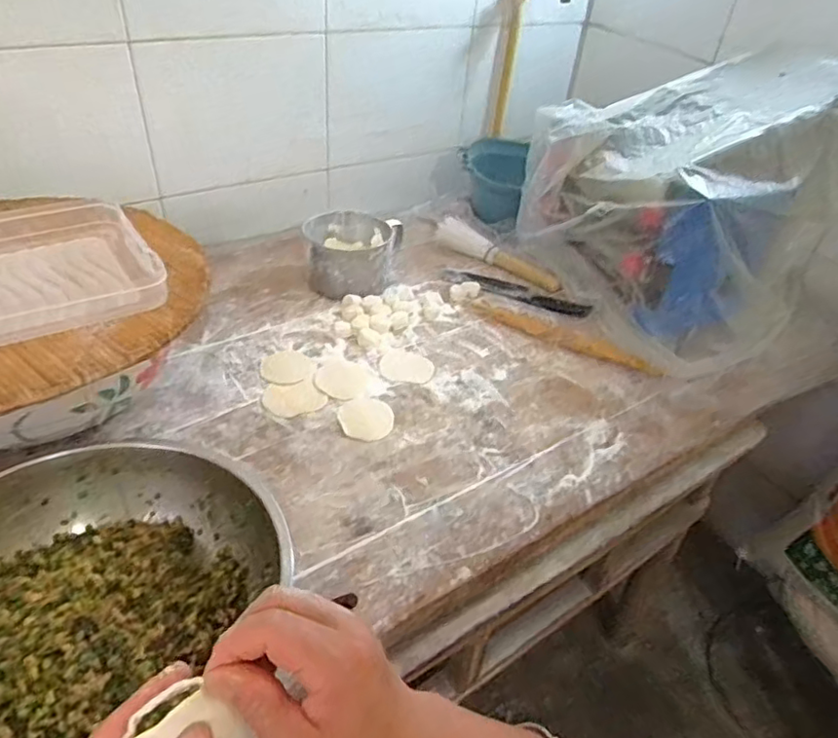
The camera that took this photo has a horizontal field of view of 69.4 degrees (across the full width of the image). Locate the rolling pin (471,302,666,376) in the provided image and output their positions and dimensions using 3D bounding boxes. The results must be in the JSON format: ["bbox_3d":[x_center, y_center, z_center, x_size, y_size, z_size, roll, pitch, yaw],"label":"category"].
[{"bbox_3d":[0.214,-0.049,0.909,0.292,0.021,0.032,26,44,21],"label":"rolling pin"}]

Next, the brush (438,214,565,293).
[{"bbox_3d":[0.137,-0.202,1.080,0.263,0.038,0.053,32,47,27],"label":"brush"}]

